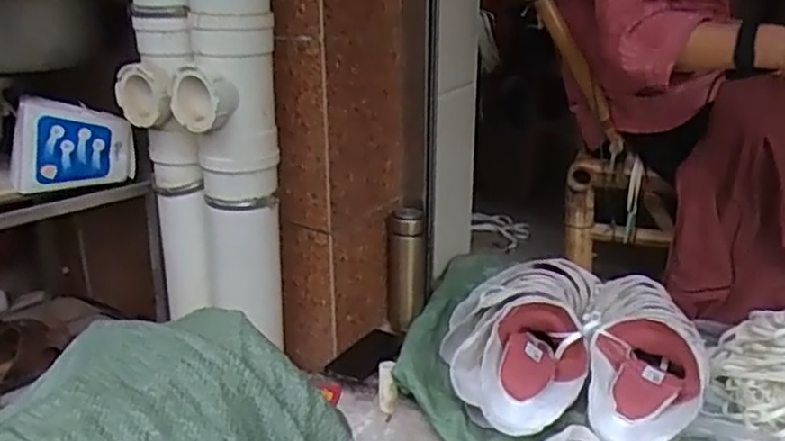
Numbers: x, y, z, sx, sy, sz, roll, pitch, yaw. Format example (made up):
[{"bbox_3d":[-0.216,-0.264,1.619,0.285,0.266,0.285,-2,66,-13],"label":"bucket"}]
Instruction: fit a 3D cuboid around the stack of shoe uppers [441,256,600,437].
[{"bbox_3d":[0.203,0.168,1.138,0.227,0.098,0.415,7,23,17],"label":"stack of shoe uppers"}]

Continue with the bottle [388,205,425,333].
[{"bbox_3d":[0.027,0.089,1.323,0.070,0.221,0.063,1,22,2],"label":"bottle"}]

